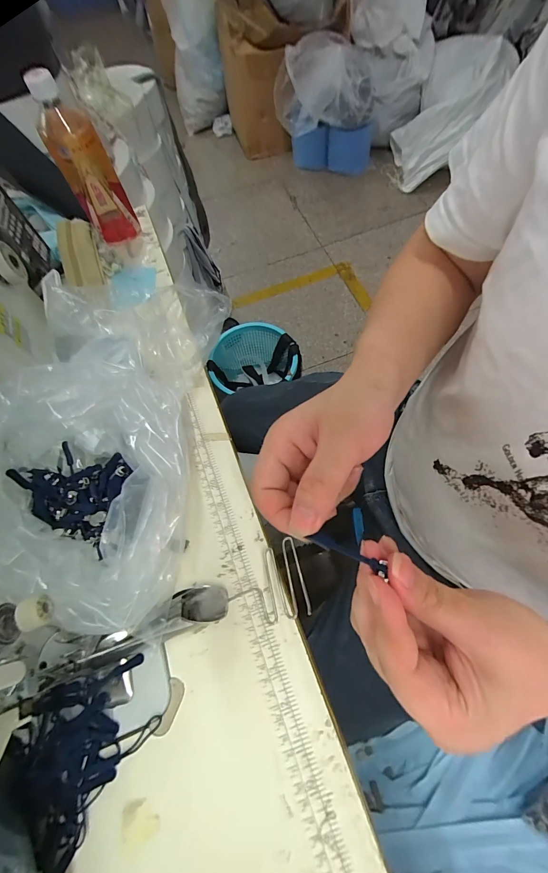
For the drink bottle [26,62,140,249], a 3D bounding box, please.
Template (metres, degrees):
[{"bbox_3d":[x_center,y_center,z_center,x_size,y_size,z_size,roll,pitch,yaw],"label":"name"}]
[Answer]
[{"bbox_3d":[-0.257,-0.367,0.447,0.065,0.184,0.057,-32,68,-9],"label":"drink bottle"}]

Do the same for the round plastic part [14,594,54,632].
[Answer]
[{"bbox_3d":[-0.149,0.110,0.202,0.014,0.014,0.018,-28,67,-7],"label":"round plastic part"}]

